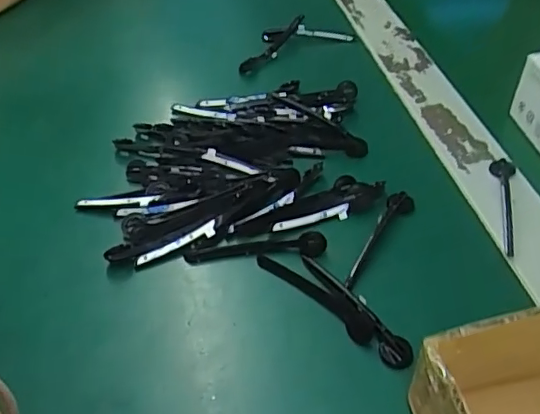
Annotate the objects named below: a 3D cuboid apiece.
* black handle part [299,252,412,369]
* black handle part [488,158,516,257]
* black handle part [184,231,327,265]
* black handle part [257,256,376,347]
[{"bbox_3d":[0.039,0.046,0.266,0.014,0.008,0.073,-32,52,-24],"label":"black handle part"},{"bbox_3d":[0.130,-0.002,0.312,0.014,0.006,0.068,11,47,14],"label":"black handle part"},{"bbox_3d":[-0.008,0.022,0.298,0.074,0.009,0.013,-4,45,0],"label":"black handle part"},{"bbox_3d":[0.021,0.042,0.273,0.072,0.006,0.012,31,55,30],"label":"black handle part"}]

